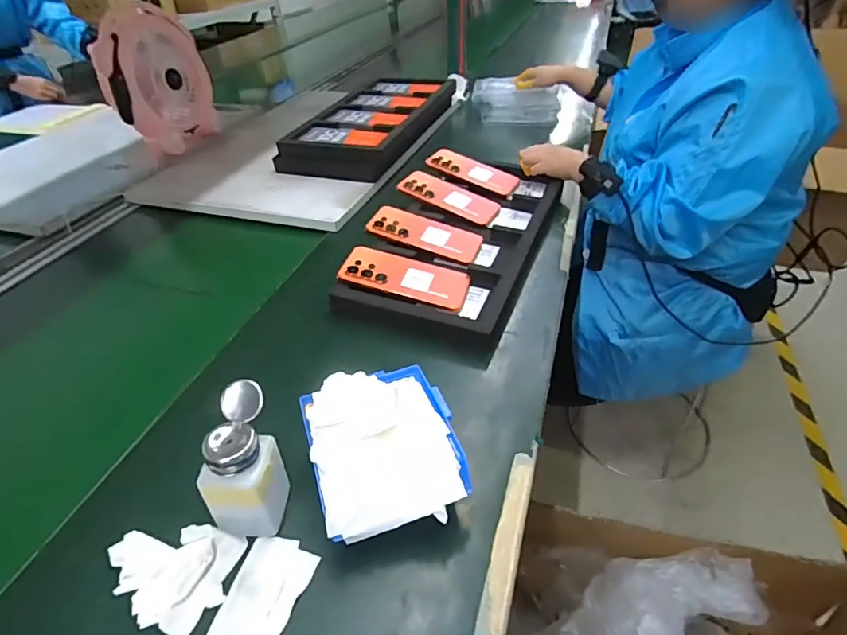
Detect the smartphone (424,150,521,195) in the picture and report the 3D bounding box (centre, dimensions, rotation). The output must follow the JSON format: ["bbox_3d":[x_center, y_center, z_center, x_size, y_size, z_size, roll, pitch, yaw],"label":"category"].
[{"bbox_3d":[0.090,-0.270,0.894,0.171,0.013,0.078,26,47,14],"label":"smartphone"}]

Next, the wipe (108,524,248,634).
[{"bbox_3d":[-0.210,0.204,0.394,0.106,0.018,0.077,7,41,13],"label":"wipe"}]

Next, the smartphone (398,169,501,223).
[{"bbox_3d":[0.042,-0.204,0.821,0.168,0.006,0.072,27,52,13],"label":"smartphone"}]

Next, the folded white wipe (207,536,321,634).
[{"bbox_3d":[-0.130,0.228,0.377,0.057,0.007,0.113,9,42,15],"label":"folded white wipe"}]

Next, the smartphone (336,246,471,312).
[{"bbox_3d":[-0.024,-0.057,0.659,0.169,0.010,0.076,16,53,4],"label":"smartphone"}]

